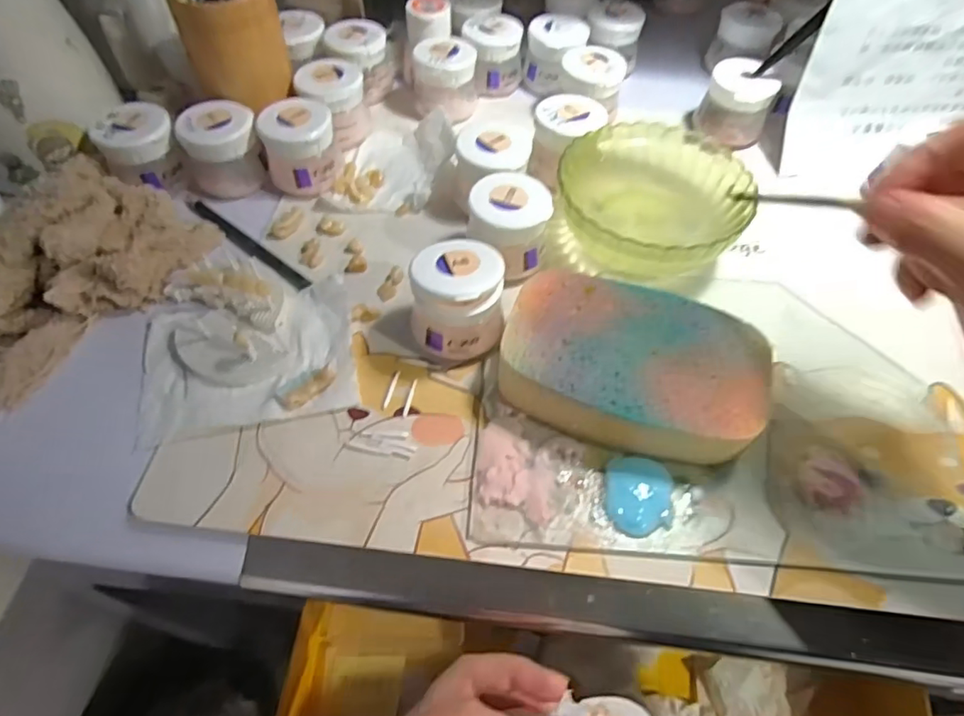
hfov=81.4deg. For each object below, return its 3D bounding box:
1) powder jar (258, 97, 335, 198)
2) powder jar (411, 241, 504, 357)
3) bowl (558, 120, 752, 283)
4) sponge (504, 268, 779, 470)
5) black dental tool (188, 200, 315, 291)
[{"bbox_3d":[-0.129,-0.148,0.399,0.049,0.047,0.049,1,55,-1],"label":"powder jar"},{"bbox_3d":[-0.014,-0.031,0.318,0.049,0.057,0.049,1,55,-1],"label":"powder jar"},{"bbox_3d":[0.112,-0.099,0.372,0.113,0.047,0.124,1,55,-1],"label":"bowl"},{"bbox_3d":[0.078,0.008,0.303,0.136,0.036,0.099,20,57,12],"label":"sponge"},{"bbox_3d":[-0.159,-0.078,0.376,0.120,0.009,0.010,36,62,21],"label":"black dental tool"}]

